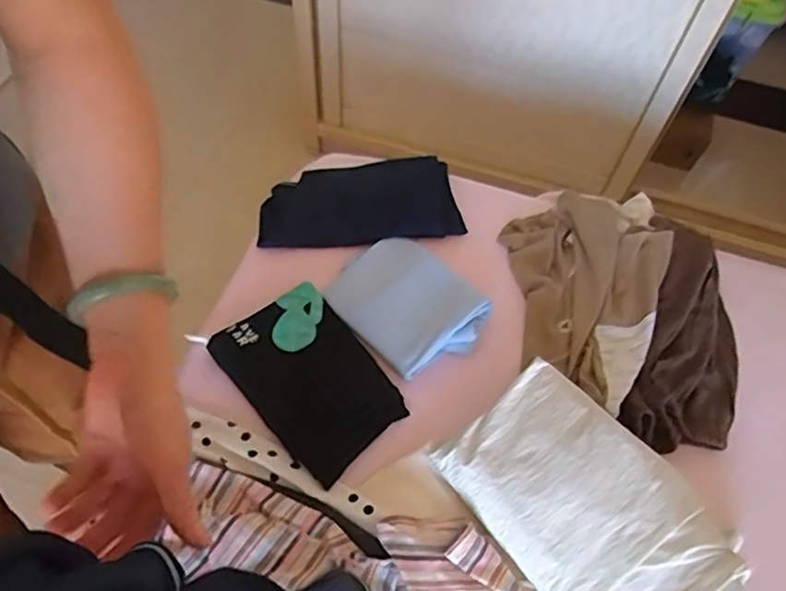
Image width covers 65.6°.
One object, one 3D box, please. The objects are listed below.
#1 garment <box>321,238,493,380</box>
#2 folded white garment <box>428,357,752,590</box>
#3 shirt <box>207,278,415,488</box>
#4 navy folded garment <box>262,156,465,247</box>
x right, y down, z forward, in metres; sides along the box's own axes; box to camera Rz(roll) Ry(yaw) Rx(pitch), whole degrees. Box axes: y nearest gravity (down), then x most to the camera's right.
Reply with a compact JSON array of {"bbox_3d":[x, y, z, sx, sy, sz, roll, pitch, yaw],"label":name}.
[{"bbox_3d":[0.020,0.004,0.860,0.167,0.042,0.203,-37,67,-24],"label":"garment"},{"bbox_3d":[0.226,0.247,0.700,0.196,0.058,0.324,-34,66,-22],"label":"folded white garment"},{"bbox_3d":[-0.108,0.108,0.810,0.164,0.027,0.238,-36,75,-26],"label":"shirt"},{"bbox_3d":[-0.053,-0.145,0.954,0.309,0.049,0.141,-4,58,-6],"label":"navy folded garment"}]

